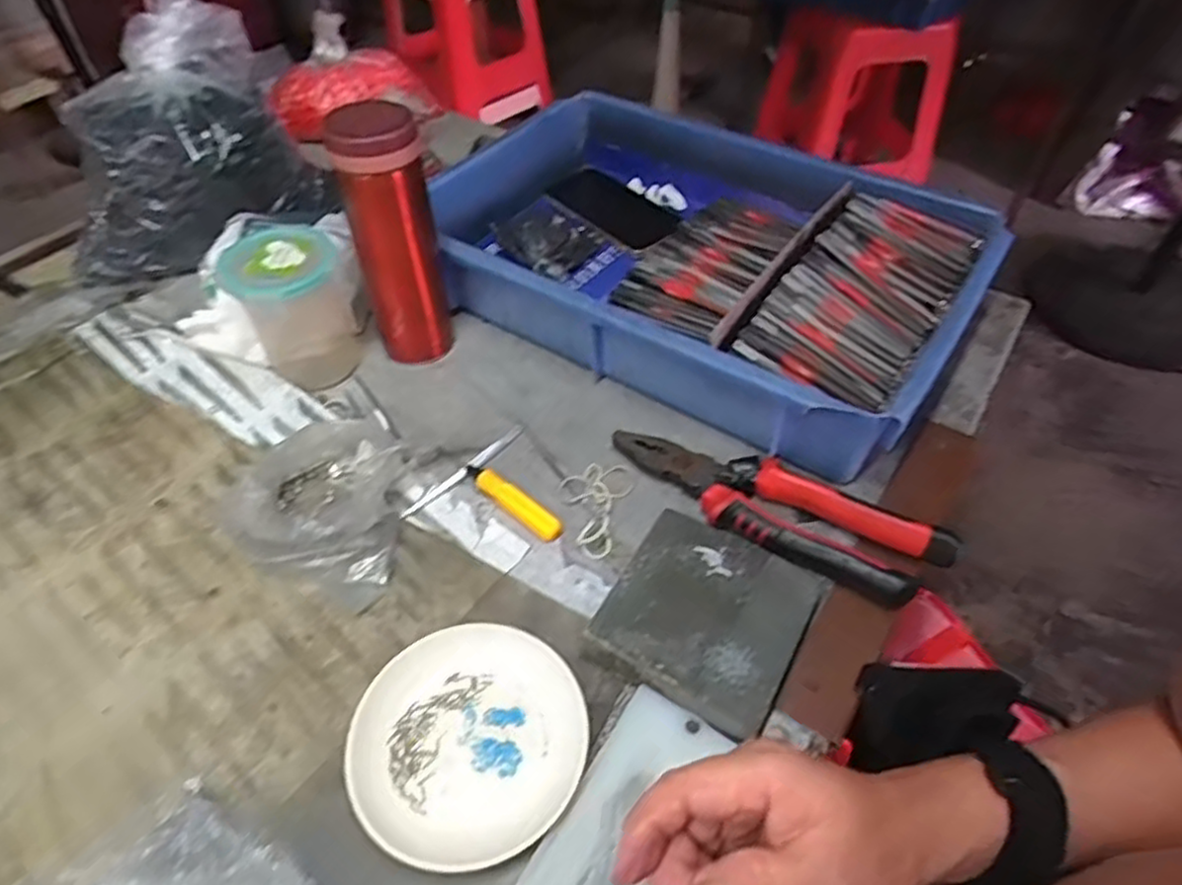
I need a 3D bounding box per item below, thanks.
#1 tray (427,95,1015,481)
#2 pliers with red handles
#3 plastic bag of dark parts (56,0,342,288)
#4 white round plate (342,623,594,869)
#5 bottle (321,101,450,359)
[{"bbox_3d":[0.077,-0.160,0.607,0.433,0.075,0.287,28,54,22],"label":"tray"},{"bbox_3d":[0.116,0.040,0.469,0.211,0.033,0.054,28,54,22],"label":"pliers with red handles"},{"bbox_3d":[-0.359,-0.253,0.621,0.139,0.210,0.205,33,56,25],"label":"plastic bag of dark parts"},{"bbox_3d":[-0.063,0.152,0.376,0.120,0.023,0.112,-4,49,-3],"label":"white round plate"},{"bbox_3d":[-0.144,-0.151,0.543,0.059,0.187,0.058,-9,49,-8],"label":"bottle"}]

